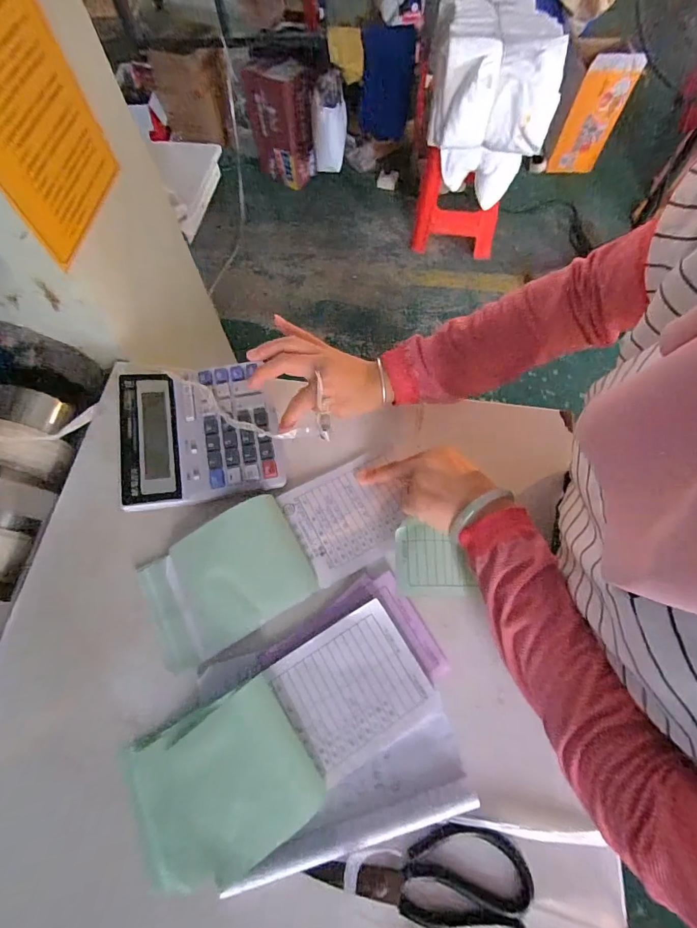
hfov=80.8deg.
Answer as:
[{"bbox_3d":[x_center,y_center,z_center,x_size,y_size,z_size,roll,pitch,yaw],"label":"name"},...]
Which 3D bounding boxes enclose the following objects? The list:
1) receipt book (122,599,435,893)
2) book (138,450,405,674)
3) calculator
[{"bbox_3d":[-0.054,0.228,0.335,0.248,0.023,0.113,-27,67,-11],"label":"receipt book"},{"bbox_3d":[-0.069,0.084,0.402,0.257,0.041,0.109,-27,67,-14],"label":"book"},{"bbox_3d":[-0.160,-0.041,0.438,0.156,0.035,0.158,-13,66,-4],"label":"calculator"}]

